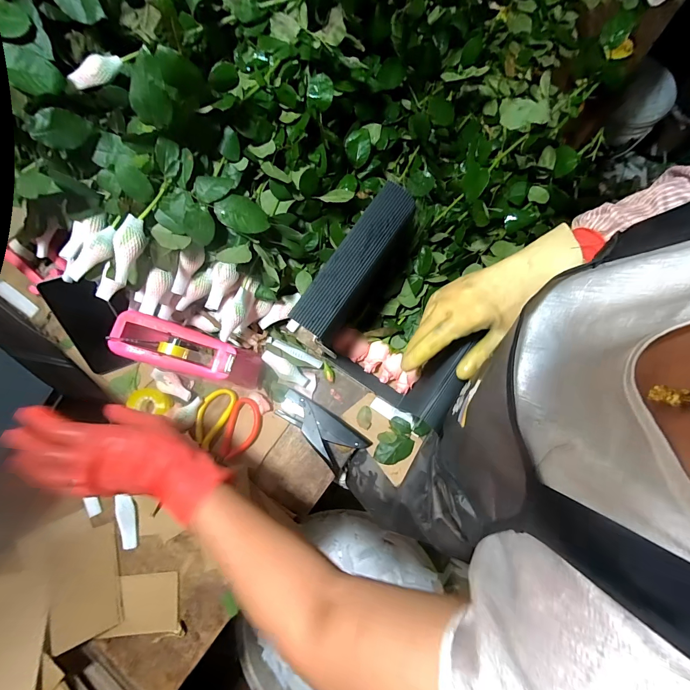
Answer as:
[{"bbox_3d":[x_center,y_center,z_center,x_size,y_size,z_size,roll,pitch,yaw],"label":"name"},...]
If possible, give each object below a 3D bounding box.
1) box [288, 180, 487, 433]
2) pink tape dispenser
[{"bbox_3d":[0.084,-0.039,0.468,0.218,0.172,0.203,36,82,7],"label":"box"},{"bbox_3d":[-0.236,0.009,0.518,0.198,0.089,0.073,16,80,4],"label":"pink tape dispenser"}]

